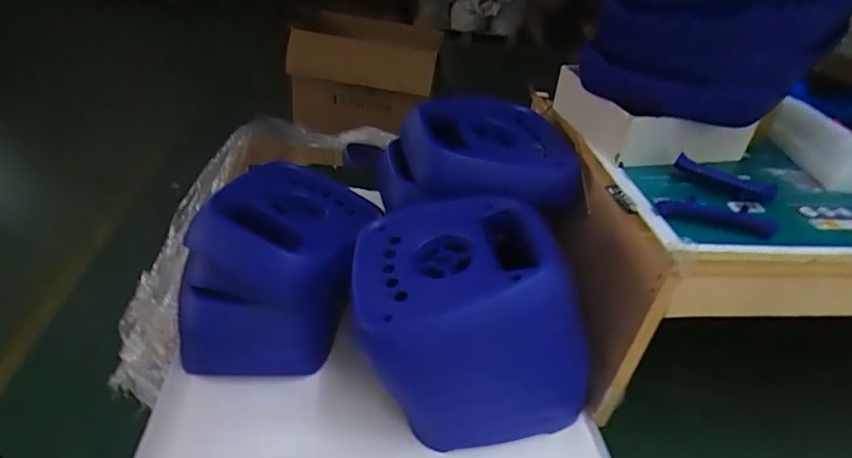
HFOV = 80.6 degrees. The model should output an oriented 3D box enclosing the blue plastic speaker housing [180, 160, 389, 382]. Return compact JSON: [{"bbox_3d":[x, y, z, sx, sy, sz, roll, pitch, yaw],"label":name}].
[{"bbox_3d":[-0.142,0.040,0.507,0.146,0.142,0.187,9,37,2],"label":"blue plastic speaker housing"}]

